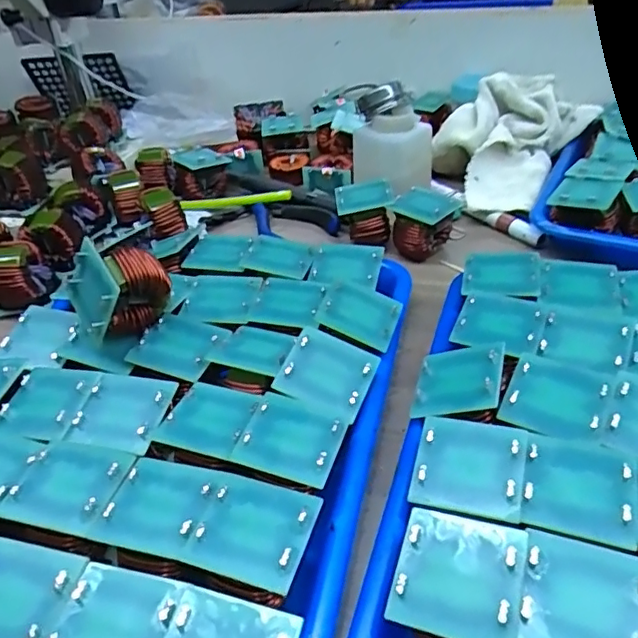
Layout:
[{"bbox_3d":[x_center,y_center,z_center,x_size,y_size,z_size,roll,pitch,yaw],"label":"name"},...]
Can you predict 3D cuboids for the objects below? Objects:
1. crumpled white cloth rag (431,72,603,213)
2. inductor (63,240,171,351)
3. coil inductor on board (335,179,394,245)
[{"bbox_3d":[0.178,-0.173,0.541,0.112,0.071,0.171,23,47,31],"label":"crumpled white cloth rag"},{"bbox_3d":[-0.120,-0.017,0.340,0.051,0.050,0.045,-17,55,-37],"label":"inductor"},{"bbox_3d":[0.039,-0.091,0.485,0.047,0.044,0.047,-4,39,2],"label":"coil inductor on board"}]

